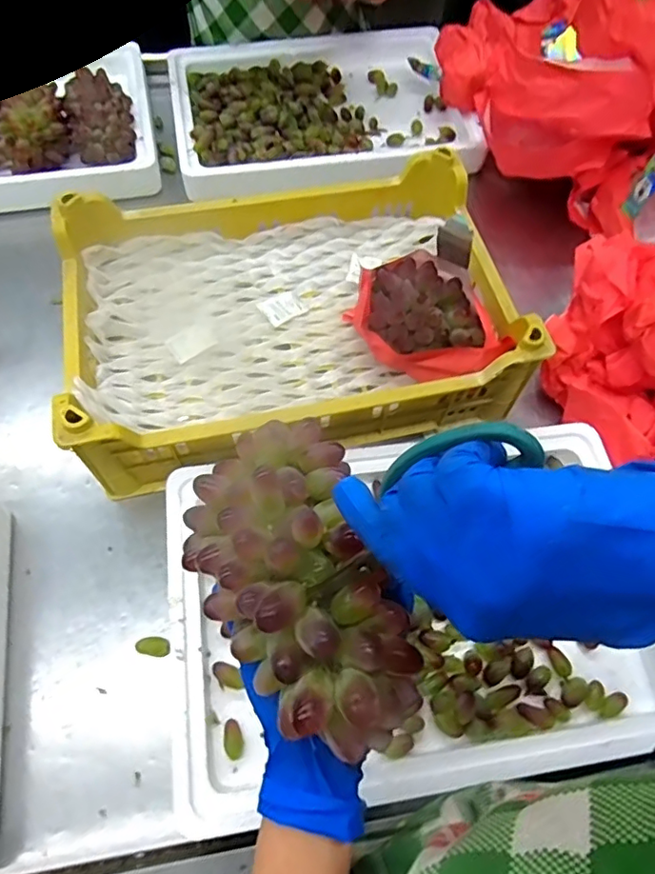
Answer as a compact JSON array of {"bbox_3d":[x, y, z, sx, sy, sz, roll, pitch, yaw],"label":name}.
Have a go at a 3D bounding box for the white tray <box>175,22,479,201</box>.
[{"bbox_3d":[-0.018,-0.487,0.830,0.425,0.094,0.299,-9,64,-8],"label":"white tray"}]

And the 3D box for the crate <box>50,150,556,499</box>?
[{"bbox_3d":[-0.043,-0.136,0.608,0.440,0.150,0.296,-11,64,-9],"label":"crate"}]

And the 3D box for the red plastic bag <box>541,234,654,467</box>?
[{"bbox_3d":[0.317,-0.081,0.544,0.119,0.136,0.252,-33,69,-18],"label":"red plastic bag"}]

